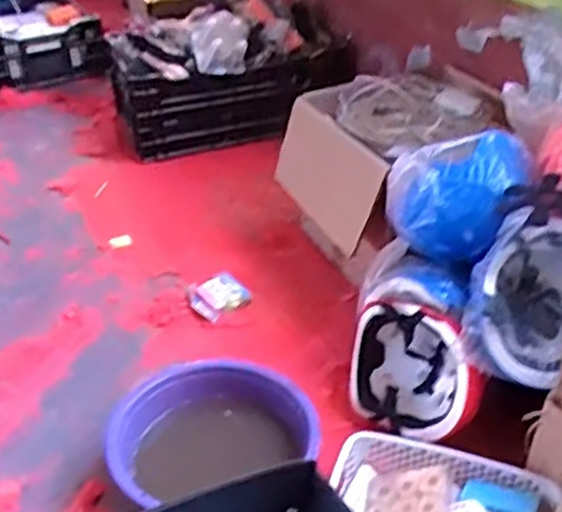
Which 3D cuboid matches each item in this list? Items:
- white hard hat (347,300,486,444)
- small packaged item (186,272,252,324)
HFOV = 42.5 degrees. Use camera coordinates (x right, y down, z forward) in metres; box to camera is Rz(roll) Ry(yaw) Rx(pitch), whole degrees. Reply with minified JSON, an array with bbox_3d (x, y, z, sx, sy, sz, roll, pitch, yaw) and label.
[{"bbox_3d":[0.224,0.187,1.150,0.140,0.230,0.235,0,18,-39],"label":"white hard hat"},{"bbox_3d":[-0.126,0.078,1.447,0.117,0.007,0.108,-27,42,-30],"label":"small packaged item"}]

